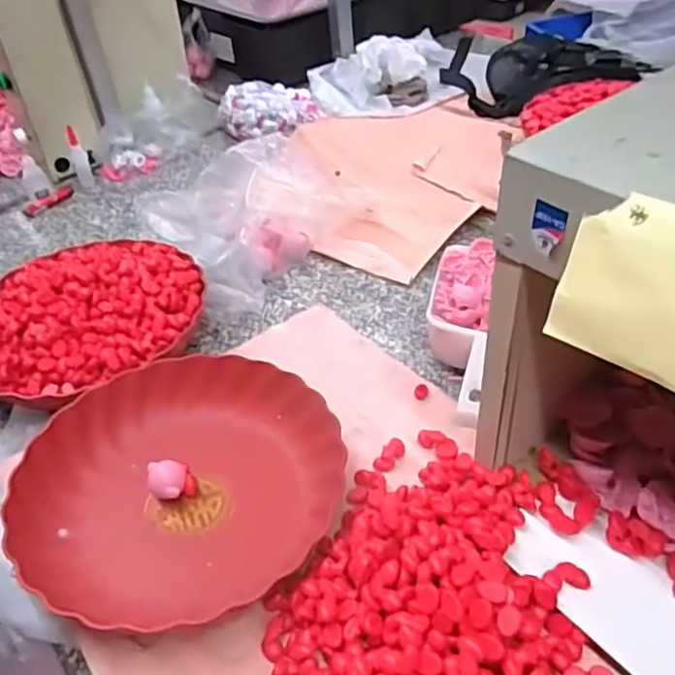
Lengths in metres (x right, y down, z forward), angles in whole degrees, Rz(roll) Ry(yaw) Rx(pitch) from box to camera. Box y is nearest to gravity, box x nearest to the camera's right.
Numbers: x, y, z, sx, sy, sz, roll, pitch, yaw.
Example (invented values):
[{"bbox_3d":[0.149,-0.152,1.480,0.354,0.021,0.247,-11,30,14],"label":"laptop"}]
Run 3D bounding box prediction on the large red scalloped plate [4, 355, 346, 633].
[{"bbox_3d":[-0.120,0.108,0.504,0.233,0.053,0.220,-3,40,3],"label":"large red scalloped plate"}]

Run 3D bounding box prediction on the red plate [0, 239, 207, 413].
[{"bbox_3d":[-0.252,-0.026,0.640,0.239,0.062,0.224,-3,40,3],"label":"red plate"}]

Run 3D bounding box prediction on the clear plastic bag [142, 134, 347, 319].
[{"bbox_3d":[-0.099,-0.145,0.735,0.184,0.128,0.176,-28,45,-24],"label":"clear plastic bag"}]

